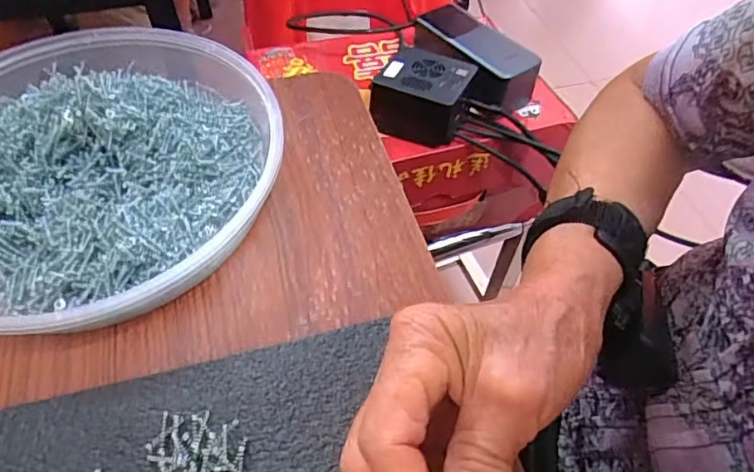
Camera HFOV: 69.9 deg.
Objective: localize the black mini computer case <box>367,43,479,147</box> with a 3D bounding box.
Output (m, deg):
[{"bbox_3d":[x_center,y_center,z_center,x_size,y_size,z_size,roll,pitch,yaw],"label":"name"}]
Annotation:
[{"bbox_3d":[0.042,-0.129,0.497,0.077,0.049,0.077,22,56,12],"label":"black mini computer case"}]

